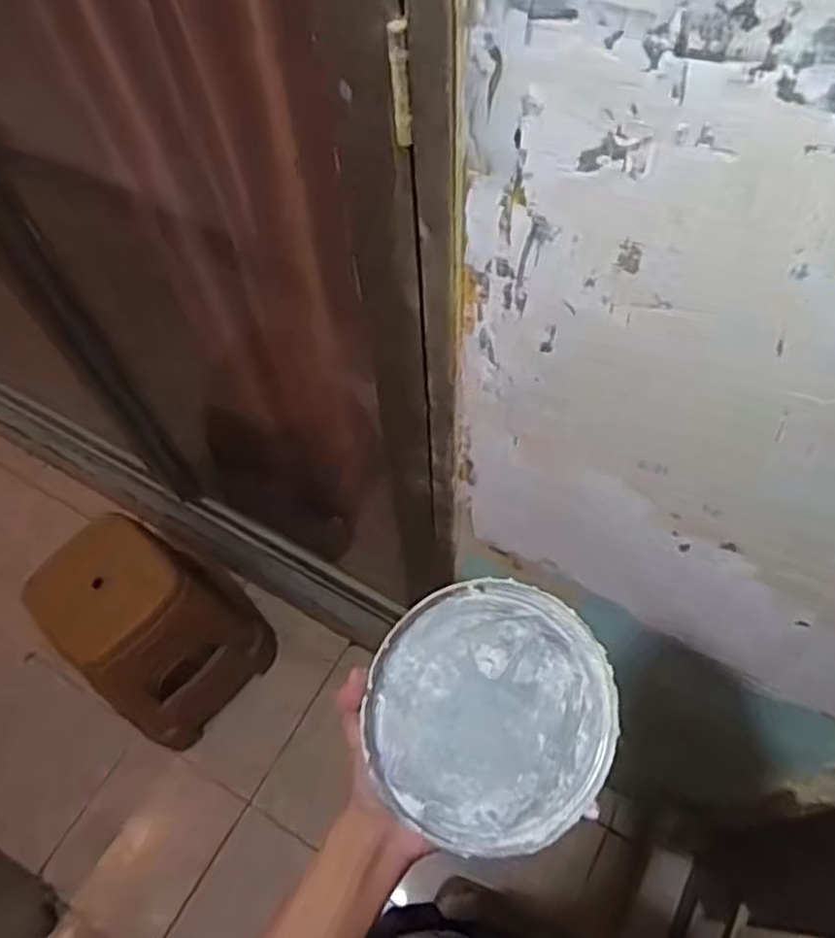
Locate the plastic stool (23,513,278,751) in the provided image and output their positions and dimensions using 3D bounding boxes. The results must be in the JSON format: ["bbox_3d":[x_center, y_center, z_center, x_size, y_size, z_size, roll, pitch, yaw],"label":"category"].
[{"bbox_3d":[-0.600,0.368,1.727,0.321,0.537,0.366,37,69,19],"label":"plastic stool"}]

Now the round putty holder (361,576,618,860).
[{"bbox_3d":[0.044,0.146,0.450,0.148,0.025,0.148,1,79,-6],"label":"round putty holder"}]

